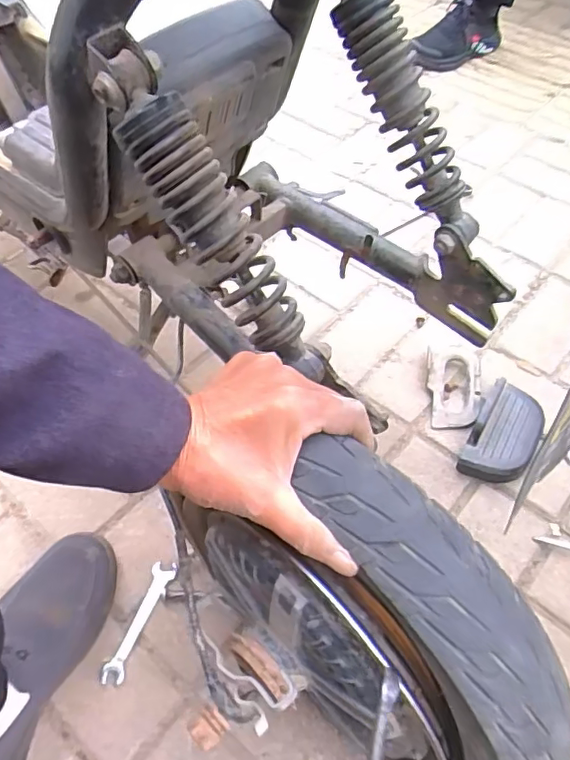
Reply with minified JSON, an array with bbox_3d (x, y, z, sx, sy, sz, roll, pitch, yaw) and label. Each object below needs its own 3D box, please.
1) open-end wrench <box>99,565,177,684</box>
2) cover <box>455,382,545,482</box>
[{"bbox_3d":[-0.154,0.255,0.601,0.026,0.006,0.128,15,53,10],"label":"open-end wrench"},{"bbox_3d":[0.280,0.068,0.718,0.080,0.046,0.141,23,55,16],"label":"cover"}]

